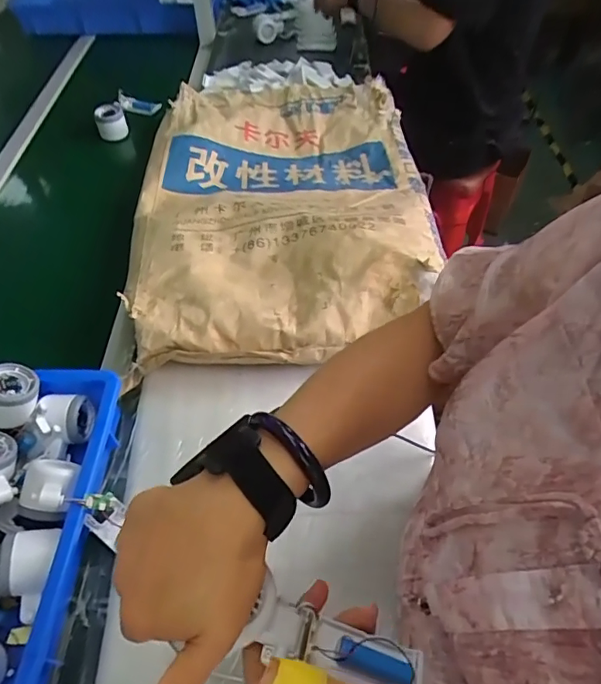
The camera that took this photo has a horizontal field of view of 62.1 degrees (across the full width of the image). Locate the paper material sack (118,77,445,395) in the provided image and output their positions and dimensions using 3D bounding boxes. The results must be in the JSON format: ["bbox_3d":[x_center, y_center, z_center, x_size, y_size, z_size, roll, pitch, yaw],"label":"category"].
[{"bbox_3d":[-0.031,-0.293,0.885,0.482,0.095,0.798,-2,51,0],"label":"paper material sack"}]

